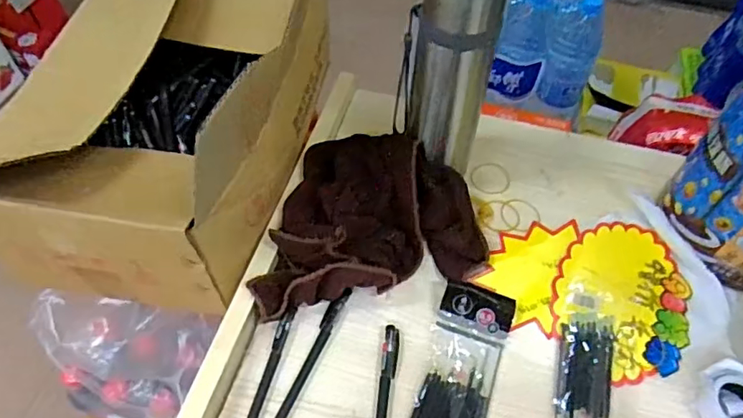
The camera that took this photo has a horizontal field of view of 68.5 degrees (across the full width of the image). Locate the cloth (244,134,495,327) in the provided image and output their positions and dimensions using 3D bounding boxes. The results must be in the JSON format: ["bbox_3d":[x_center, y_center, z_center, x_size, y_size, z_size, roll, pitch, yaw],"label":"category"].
[{"bbox_3d":[0.008,0.023,0.496,0.191,0.069,0.180,10,56,6],"label":"cloth"}]

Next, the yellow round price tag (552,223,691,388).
[{"bbox_3d":[0.227,0.080,0.498,0.114,0.007,0.150,15,58,9],"label":"yellow round price tag"}]

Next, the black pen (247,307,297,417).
[{"bbox_3d":[-0.089,0.144,0.445,0.010,0.008,0.139,13,56,8],"label":"black pen"}]

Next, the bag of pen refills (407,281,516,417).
[{"bbox_3d":[0.071,0.142,0.453,0.061,0.016,0.169,17,57,10],"label":"bag of pen refills"}]

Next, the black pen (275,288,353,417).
[{"bbox_3d":[-0.052,0.126,0.461,0.013,0.006,0.141,20,58,13],"label":"black pen"}]

